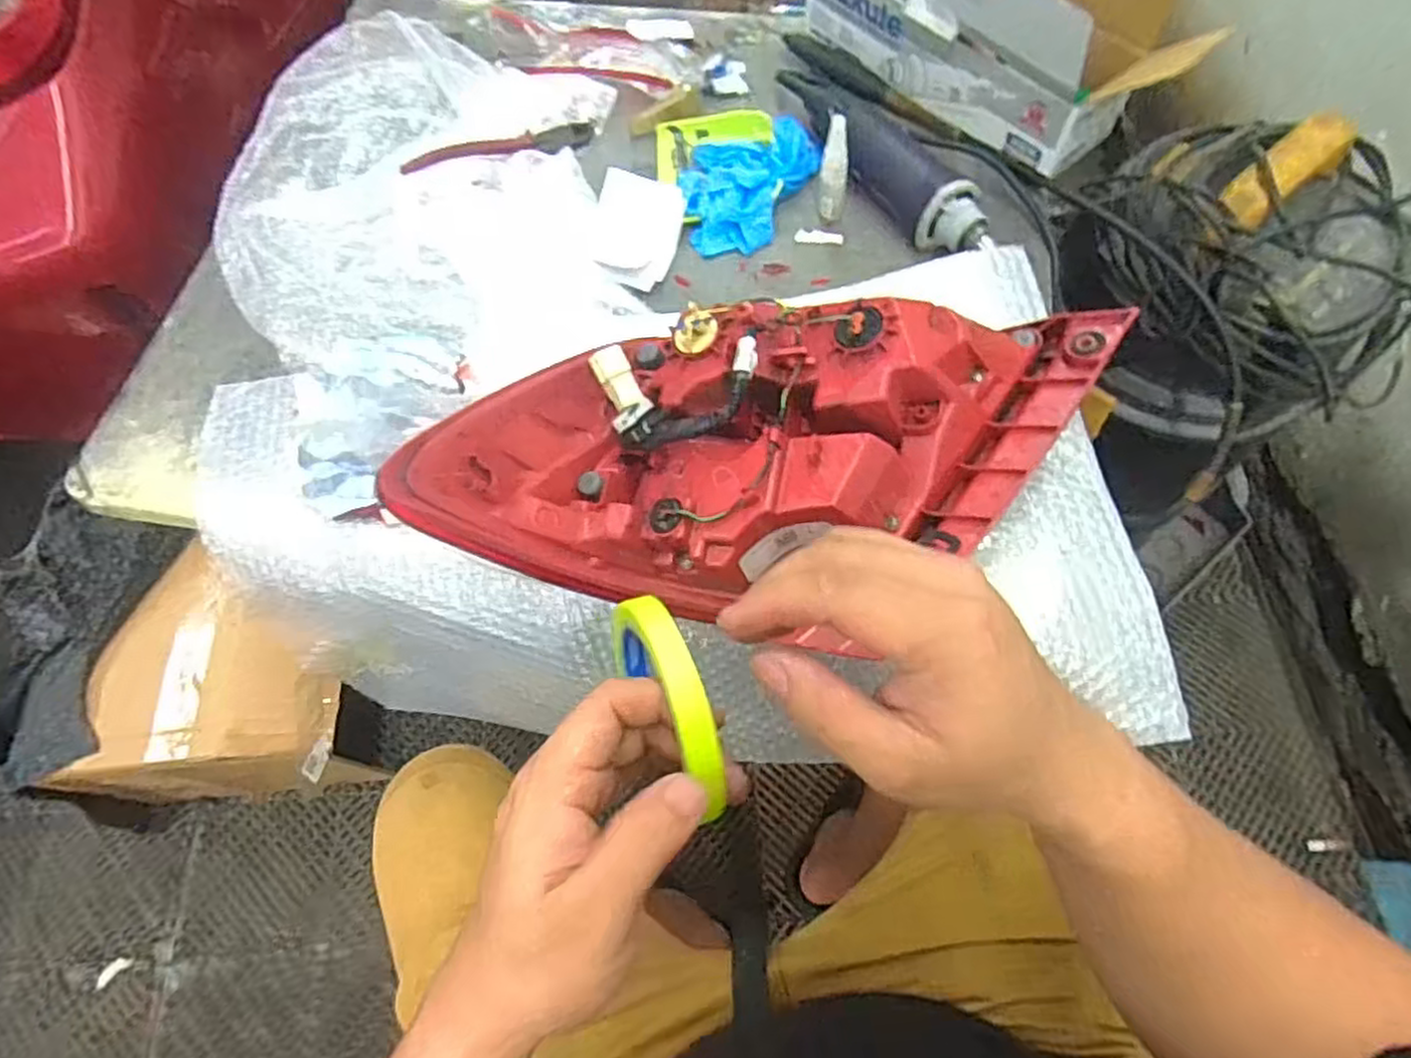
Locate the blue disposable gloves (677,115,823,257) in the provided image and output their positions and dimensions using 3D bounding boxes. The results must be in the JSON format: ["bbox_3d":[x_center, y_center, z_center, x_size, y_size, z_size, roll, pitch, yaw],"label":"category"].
[{"bbox_3d":[0.042,-0.337,0.687,0.132,0.035,0.161,-10,65,-2],"label":"blue disposable gloves"}]

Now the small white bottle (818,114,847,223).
[{"bbox_3d":[0.112,-0.312,0.640,0.022,0.087,0.023,6,66,6],"label":"small white bottle"}]

